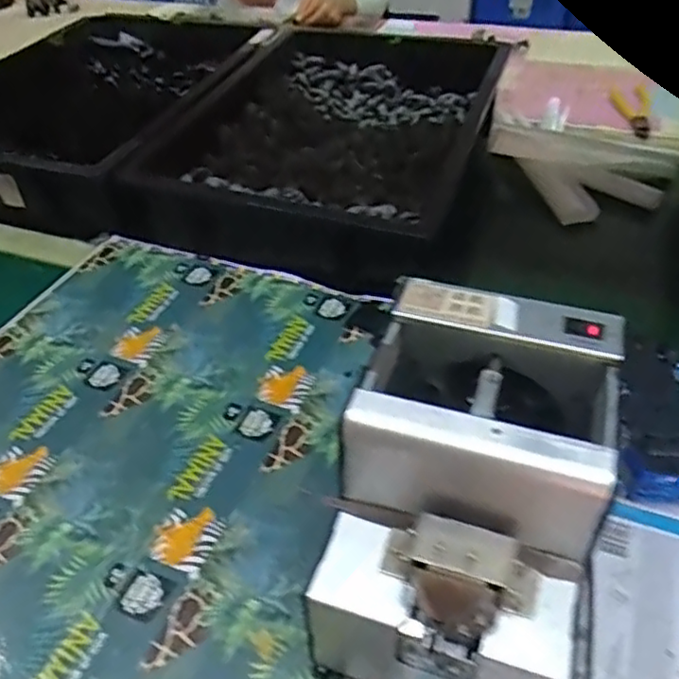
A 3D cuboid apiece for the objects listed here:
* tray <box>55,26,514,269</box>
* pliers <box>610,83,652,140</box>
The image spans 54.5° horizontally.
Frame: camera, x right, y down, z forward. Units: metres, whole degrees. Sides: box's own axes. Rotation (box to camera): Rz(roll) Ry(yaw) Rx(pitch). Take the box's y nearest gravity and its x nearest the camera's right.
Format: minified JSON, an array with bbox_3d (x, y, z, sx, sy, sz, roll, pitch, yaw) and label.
[{"bbox_3d":[-0.015,-0.241,0.764,0.356,0.086,0.431,12,45,15],"label":"tray"},{"bbox_3d":[0.394,-0.309,0.888,0.048,0.007,0.153,8,44,11],"label":"pliers"}]

